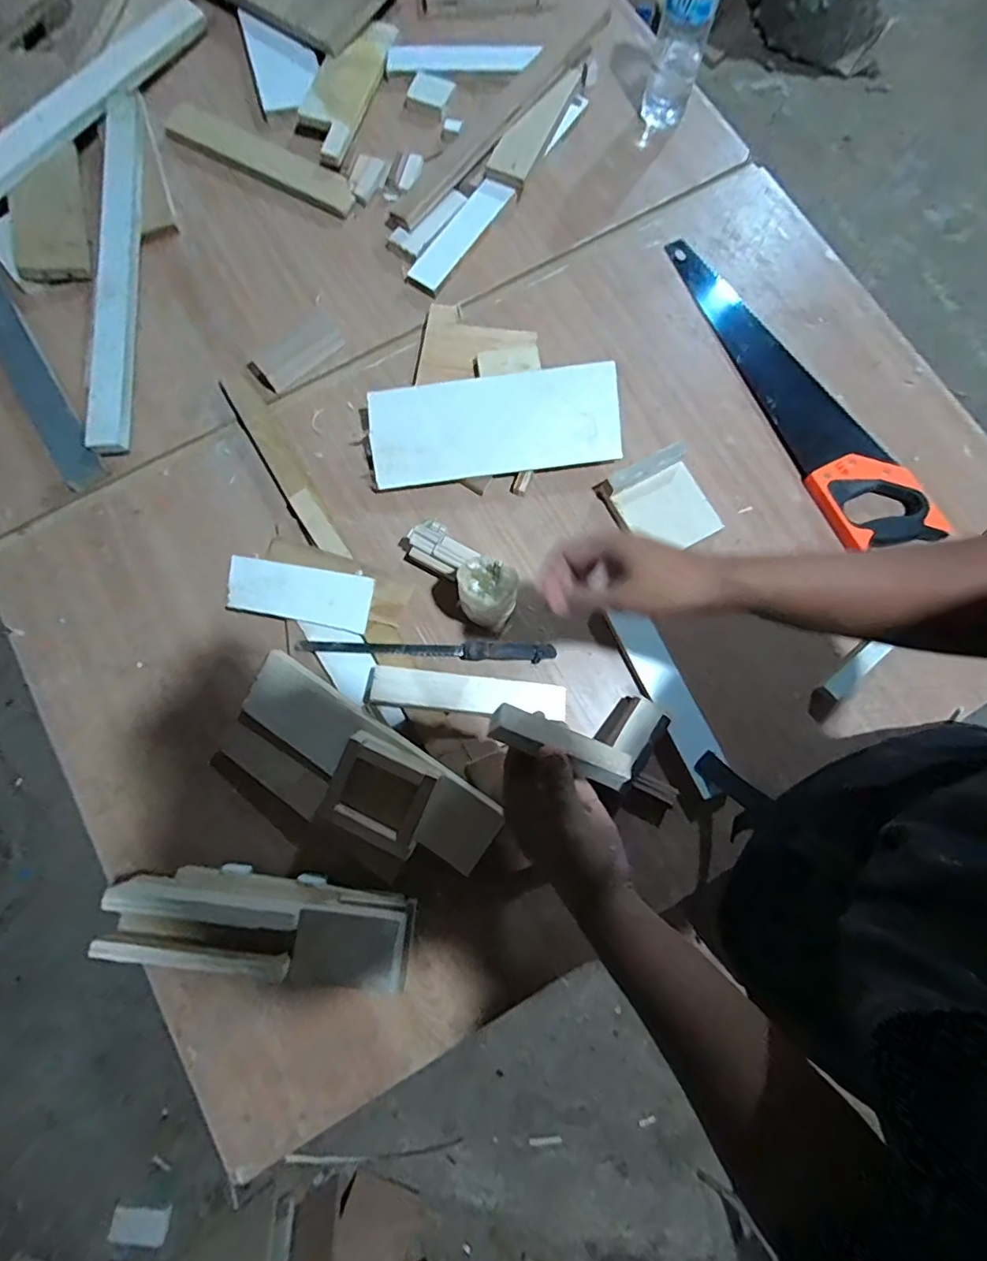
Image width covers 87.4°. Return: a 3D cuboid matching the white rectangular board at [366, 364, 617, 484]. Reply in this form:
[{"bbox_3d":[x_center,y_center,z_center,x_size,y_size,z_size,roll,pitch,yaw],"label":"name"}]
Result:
[{"bbox_3d":[0.002,-0.258,0.649,0.307,0.009,0.118,-8,102,0],"label":"white rectangular board"}]

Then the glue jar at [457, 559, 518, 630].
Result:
[{"bbox_3d":[-0.005,-0.047,0.585,0.064,0.114,0.064,0,80,0],"label":"glue jar"}]

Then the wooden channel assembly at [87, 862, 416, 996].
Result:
[{"bbox_3d":[-0.233,0.302,0.533,0.299,0.086,0.083,7,80,2],"label":"wooden channel assembly"}]

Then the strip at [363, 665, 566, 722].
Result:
[{"bbox_3d":[-0.031,0.073,0.595,0.227,0.014,0.043,7,75,-7],"label":"strip"}]

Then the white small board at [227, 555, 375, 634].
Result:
[{"bbox_3d":[-0.230,-0.046,0.613,0.170,0.008,0.065,12,90,1],"label":"white small board"}]

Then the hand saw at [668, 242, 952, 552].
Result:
[{"bbox_3d":[0.397,-0.328,0.680,0.115,0.023,0.506,-25,80,-4],"label":"hand saw"}]

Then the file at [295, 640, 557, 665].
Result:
[{"bbox_3d":[-0.078,0.020,0.621,0.302,0.019,0.025,3,80,1],"label":"file"}]

